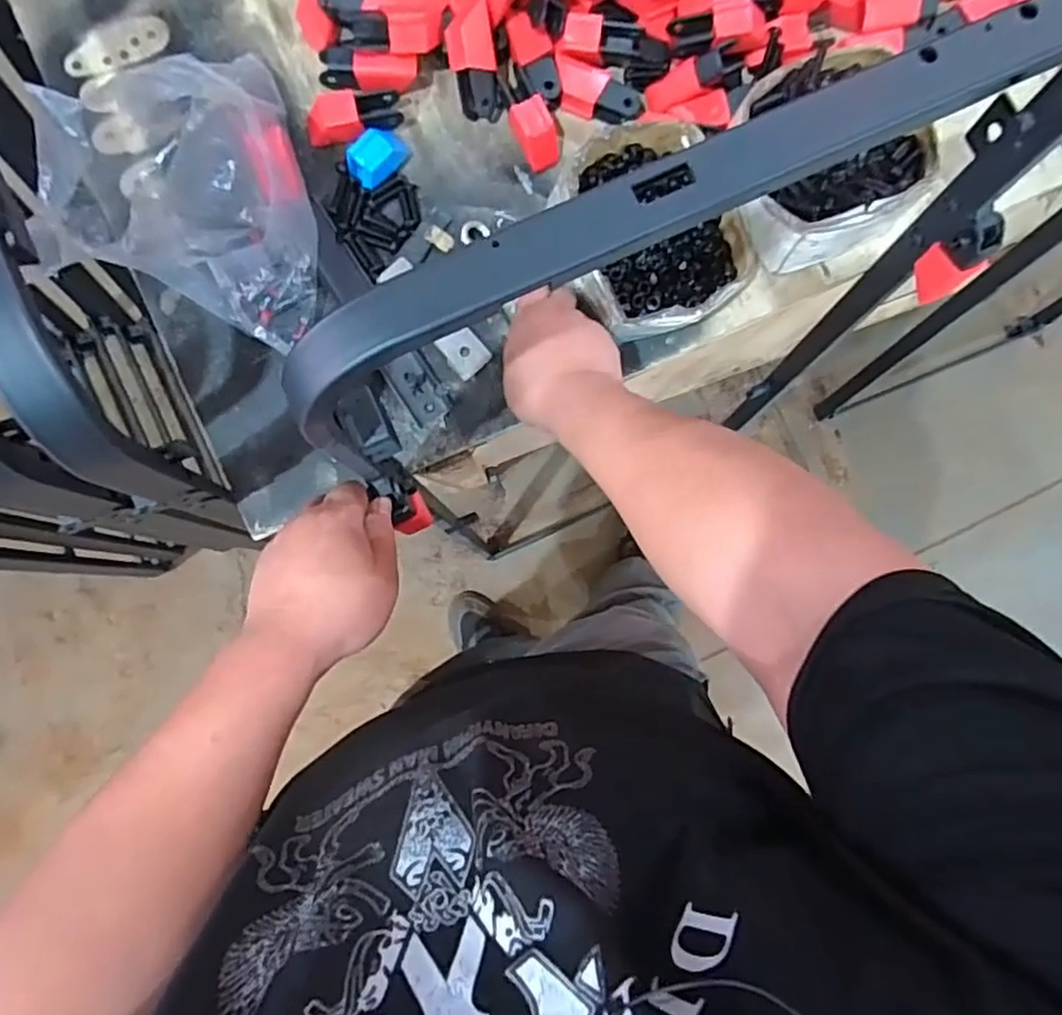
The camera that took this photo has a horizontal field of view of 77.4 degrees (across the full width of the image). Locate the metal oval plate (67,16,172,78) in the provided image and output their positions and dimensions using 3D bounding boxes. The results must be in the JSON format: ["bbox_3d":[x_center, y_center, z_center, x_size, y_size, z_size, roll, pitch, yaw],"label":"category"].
[{"bbox_3d":[-0.373,-0.417,0.595,0.093,0.004,0.036,-25,90,-3],"label":"metal oval plate"}]

